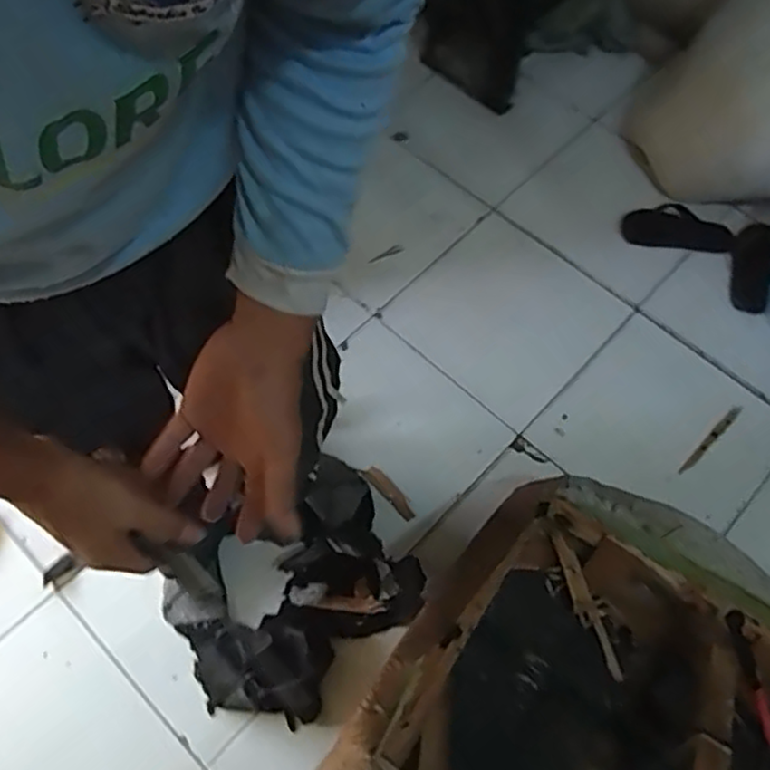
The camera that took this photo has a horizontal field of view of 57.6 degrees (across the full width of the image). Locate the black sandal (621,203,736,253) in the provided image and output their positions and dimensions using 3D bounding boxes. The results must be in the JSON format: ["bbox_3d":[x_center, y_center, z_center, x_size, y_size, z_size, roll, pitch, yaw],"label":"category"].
[{"bbox_3d":[0.656,-0.348,1.565,0.245,0.039,0.111,9,64,4],"label":"black sandal"}]

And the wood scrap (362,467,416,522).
[{"bbox_3d":[0.011,0.202,1.310,0.034,0.014,0.121,-41,69,-19],"label":"wood scrap"}]

